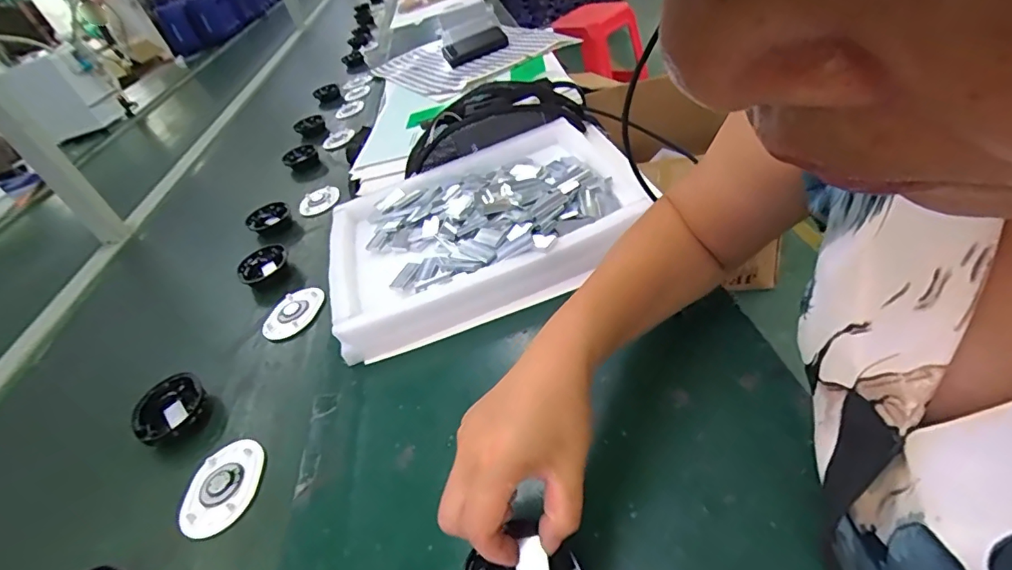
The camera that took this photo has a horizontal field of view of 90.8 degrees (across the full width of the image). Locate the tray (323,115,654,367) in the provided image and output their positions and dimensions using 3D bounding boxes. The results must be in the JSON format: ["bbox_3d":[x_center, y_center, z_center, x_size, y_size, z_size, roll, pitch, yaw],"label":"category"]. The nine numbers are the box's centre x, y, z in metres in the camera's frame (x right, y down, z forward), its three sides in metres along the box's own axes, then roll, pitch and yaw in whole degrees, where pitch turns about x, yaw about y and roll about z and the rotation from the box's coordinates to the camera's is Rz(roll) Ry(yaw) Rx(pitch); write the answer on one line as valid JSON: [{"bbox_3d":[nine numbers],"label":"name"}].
[{"bbox_3d":[-0.028,-0.084,0.616,0.393,0.053,0.314,-22,41,-1],"label":"tray"}]

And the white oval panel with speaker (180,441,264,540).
[{"bbox_3d":[-0.255,0.182,0.452,0.072,0.014,0.087,2,44,20],"label":"white oval panel with speaker"}]

